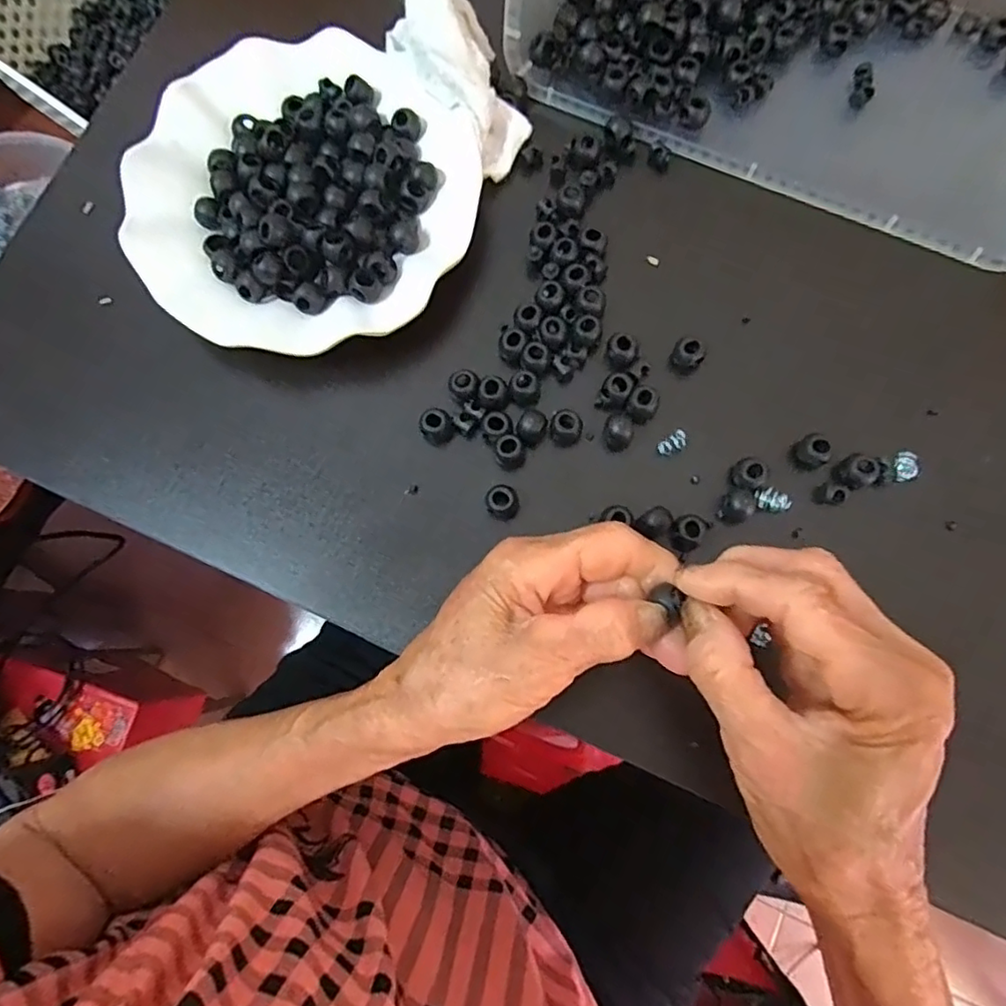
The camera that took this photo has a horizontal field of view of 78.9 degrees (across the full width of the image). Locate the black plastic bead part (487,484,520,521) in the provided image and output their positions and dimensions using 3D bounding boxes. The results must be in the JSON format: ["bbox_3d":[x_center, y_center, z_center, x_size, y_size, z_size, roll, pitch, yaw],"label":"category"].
[{"bbox_3d":[0.000,0.000,0.294,0.014,0.016,0.014,21,78,6],"label":"black plastic bead part"}]

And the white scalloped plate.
[{"bbox_3d":[-0.105,-0.159,0.322,0.183,0.034,0.176,0,76,2],"label":"white scalloped plate"}]

